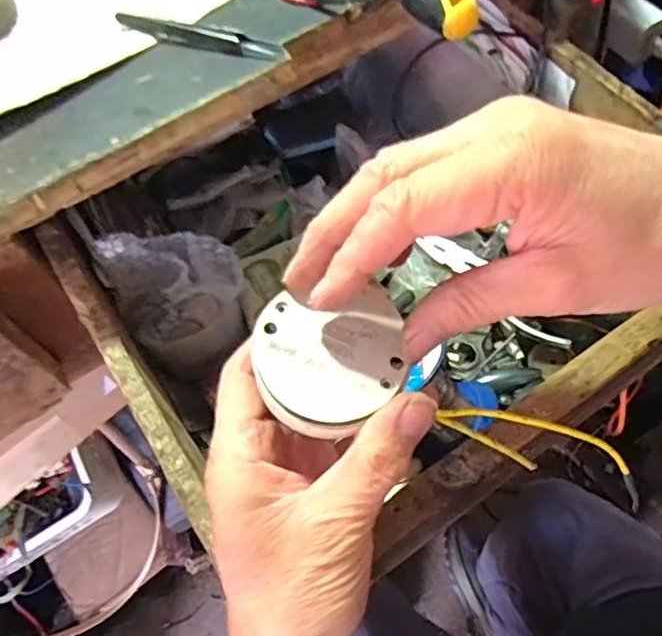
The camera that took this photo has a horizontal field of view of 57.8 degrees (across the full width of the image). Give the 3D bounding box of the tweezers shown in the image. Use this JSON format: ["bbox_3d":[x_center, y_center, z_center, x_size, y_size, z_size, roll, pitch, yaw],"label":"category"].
[{"bbox_3d":[-0.076,-0.163,0.348,0.099,0.010,0.015,15,62,13],"label":"tweezers"}]

